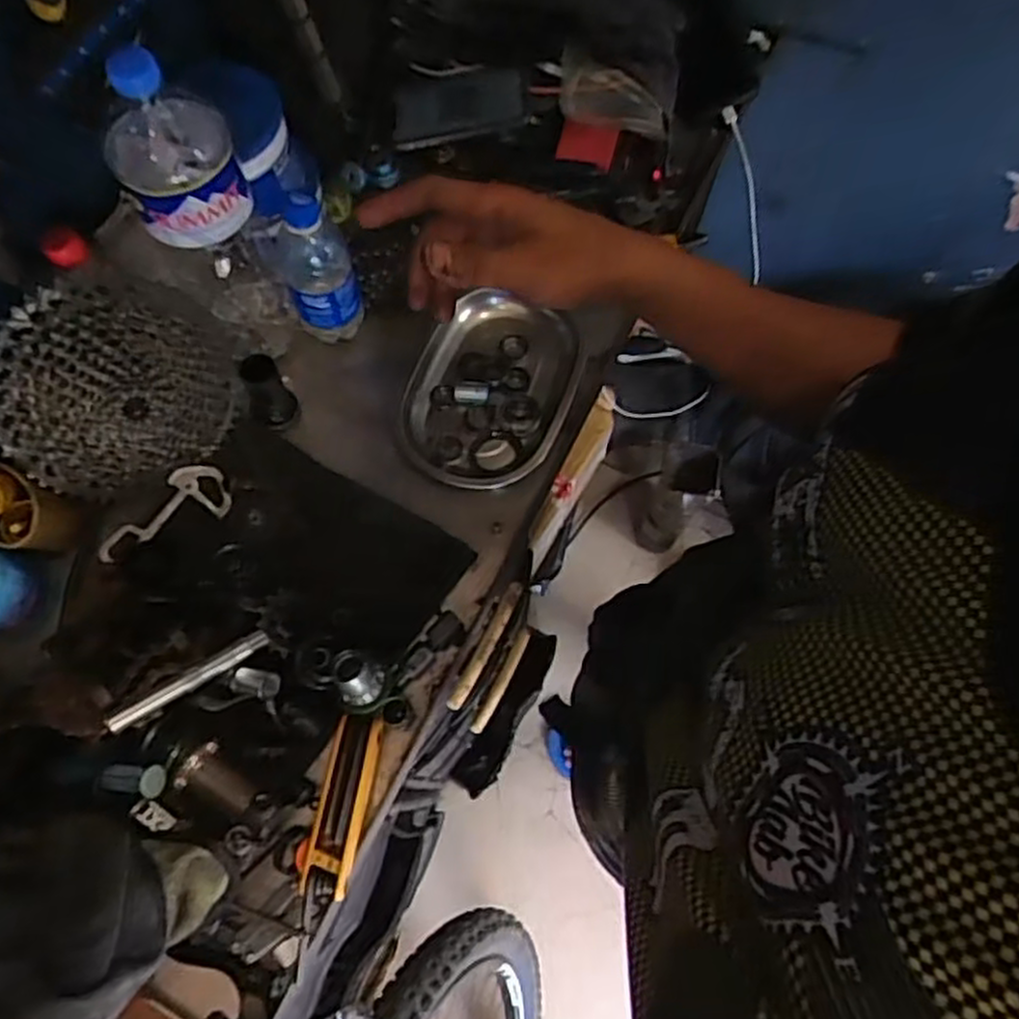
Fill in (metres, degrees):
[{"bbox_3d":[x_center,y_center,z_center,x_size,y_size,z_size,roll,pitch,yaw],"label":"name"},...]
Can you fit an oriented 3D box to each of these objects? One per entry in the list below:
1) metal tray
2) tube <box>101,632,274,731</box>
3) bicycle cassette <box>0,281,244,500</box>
[{"bbox_3d":[-0.020,-0.118,0.735,0.147,0.035,0.207,19,71,7],"label":"metal tray"},{"bbox_3d":[-0.245,0.131,0.587,0.127,0.012,0.014,-31,71,-37],"label":"tube"},{"bbox_3d":[-0.322,-0.099,0.634,0.197,0.183,0.055,-40,44,-20],"label":"bicycle cassette"}]

